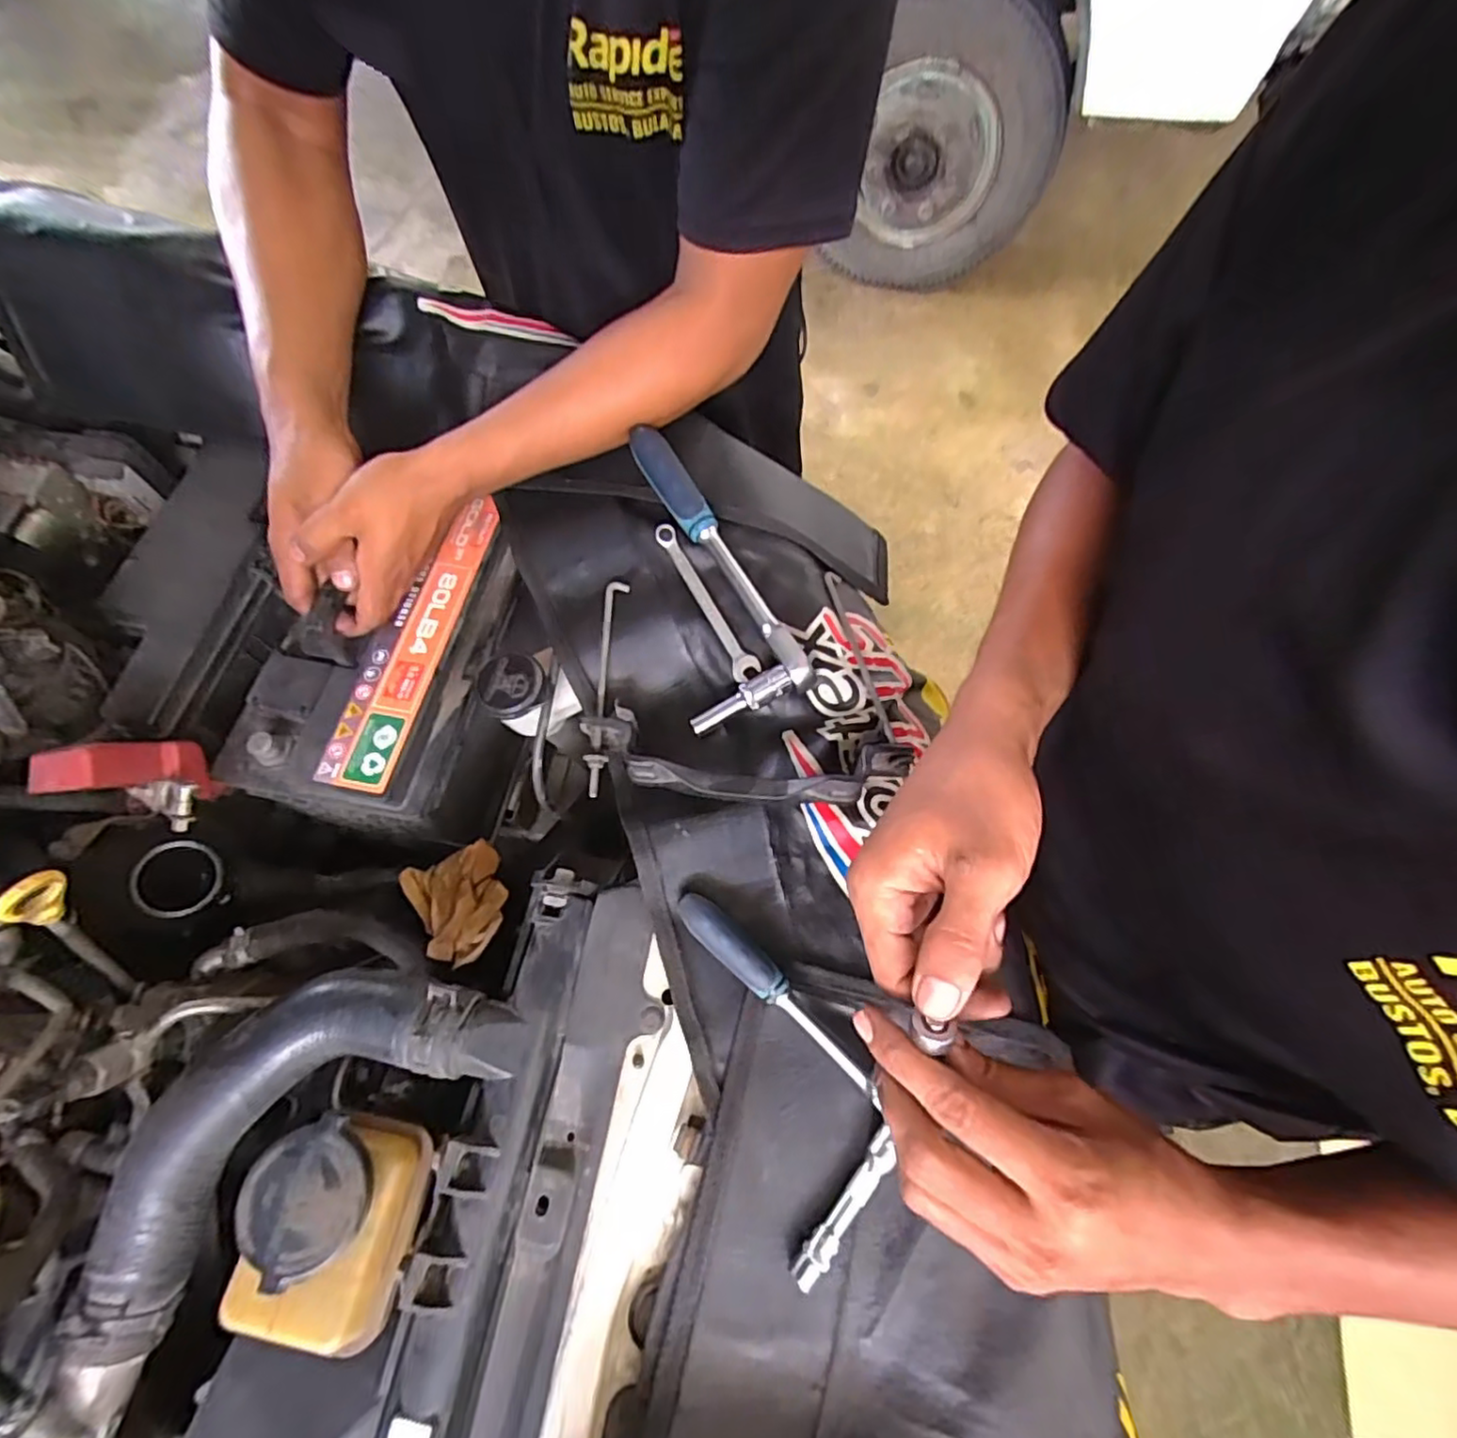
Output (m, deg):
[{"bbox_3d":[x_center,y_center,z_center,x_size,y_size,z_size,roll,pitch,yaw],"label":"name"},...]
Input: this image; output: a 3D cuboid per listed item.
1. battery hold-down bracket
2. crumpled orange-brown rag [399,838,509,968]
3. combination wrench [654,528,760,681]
[{"bbox_3d":[0.011,0.031,0.442,0.220,0.038,0.051,5,67,2],"label":"battery hold-down bracket"},{"bbox_3d":[-0.208,0.141,0.499,0.077,0.036,0.088,-21,68,-9],"label":"crumpled orange-brown rag"},{"bbox_3d":[-0.017,-0.089,0.489,0.019,0.009,0.131,-29,83,-12],"label":"combination wrench"}]

